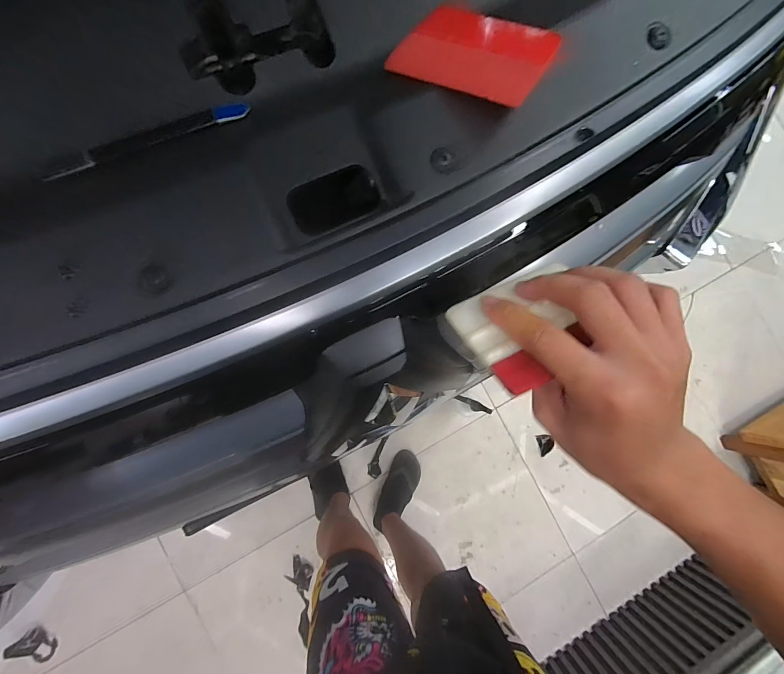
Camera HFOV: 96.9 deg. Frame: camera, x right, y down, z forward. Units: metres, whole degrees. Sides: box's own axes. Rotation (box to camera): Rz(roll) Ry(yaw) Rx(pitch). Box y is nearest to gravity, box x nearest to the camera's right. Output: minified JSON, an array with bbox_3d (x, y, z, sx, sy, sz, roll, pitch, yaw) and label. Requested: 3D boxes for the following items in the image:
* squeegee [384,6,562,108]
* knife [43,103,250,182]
[{"bbox_3d":[0.055,-0.197,0.240,0.099,0.006,0.073,27,78,11],"label":"squeegee"},{"bbox_3d":[-0.161,-0.133,0.233,0.131,0.005,0.015,-24,89,-8],"label":"knife"}]

